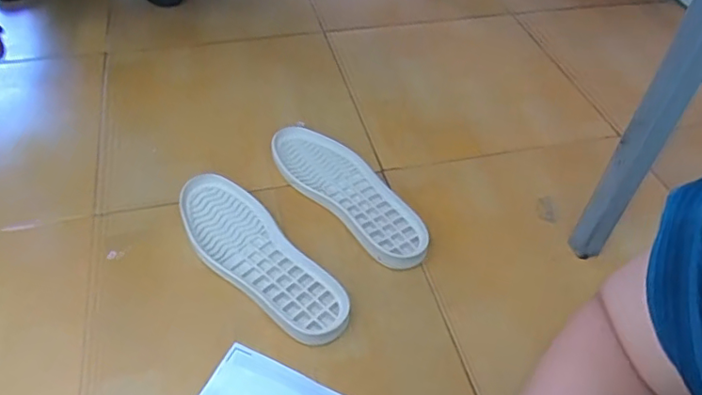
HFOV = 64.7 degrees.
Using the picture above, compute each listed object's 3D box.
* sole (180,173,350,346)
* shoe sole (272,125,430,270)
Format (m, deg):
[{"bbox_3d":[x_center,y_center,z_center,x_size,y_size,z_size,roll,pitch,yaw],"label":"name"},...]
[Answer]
[{"bbox_3d":[-0.120,0.071,0.684,0.097,0.021,0.292,-30,55,-27],"label":"sole"},{"bbox_3d":[-0.003,-0.009,0.764,0.097,0.026,0.285,-31,55,-28],"label":"shoe sole"}]

